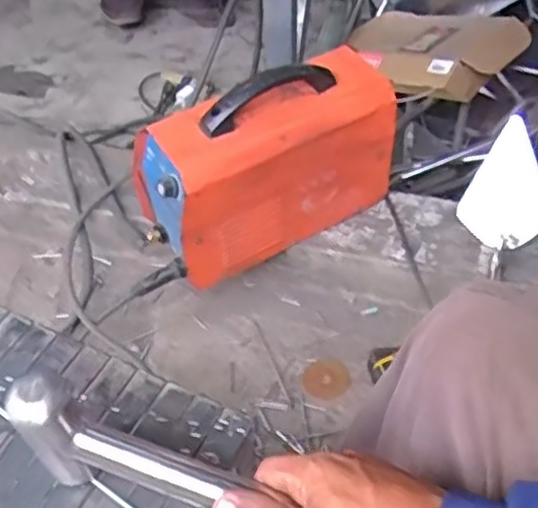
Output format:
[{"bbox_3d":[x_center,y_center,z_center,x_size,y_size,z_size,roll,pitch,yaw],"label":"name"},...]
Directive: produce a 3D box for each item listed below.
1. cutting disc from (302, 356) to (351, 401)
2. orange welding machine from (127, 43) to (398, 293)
[{"bbox_3d":[0.081,0.172,0.978,0.064,0.005,0.064,-2,49,2],"label":"cutting disc"},{"bbox_3d":[-0.004,-0.130,0.949,0.312,0.217,0.150,-23,51,-18],"label":"orange welding machine"}]

